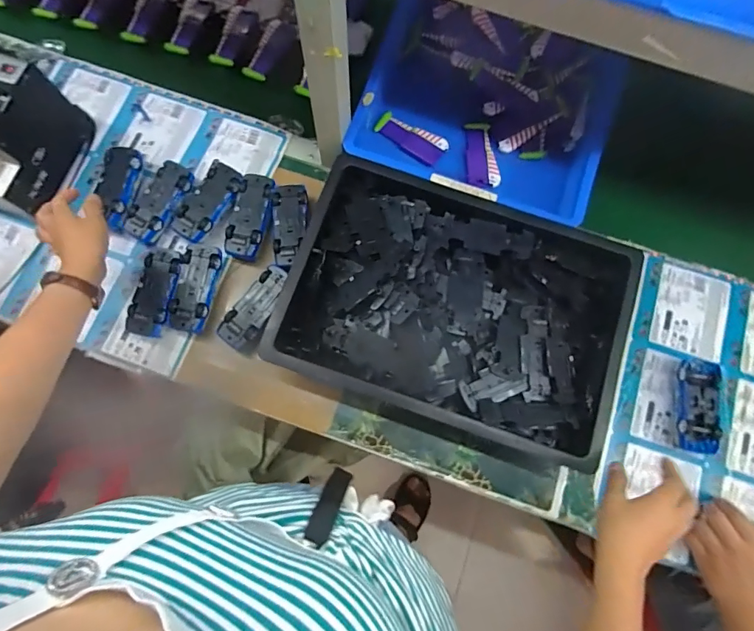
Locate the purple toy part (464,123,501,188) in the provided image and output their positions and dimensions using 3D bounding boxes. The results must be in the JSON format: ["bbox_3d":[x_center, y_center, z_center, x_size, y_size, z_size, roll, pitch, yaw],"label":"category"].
[{"bbox_3d":[0.174,-0.268,0.735,0.052,0.015,0.118,1,76,-1],"label":"purple toy part"}]

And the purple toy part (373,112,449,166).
[{"bbox_3d":[0.056,-0.297,0.739,0.122,0.014,0.047,31,76,6],"label":"purple toy part"}]

